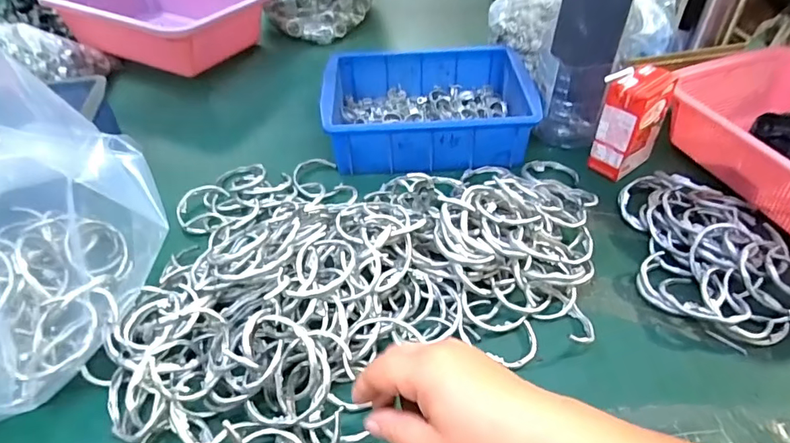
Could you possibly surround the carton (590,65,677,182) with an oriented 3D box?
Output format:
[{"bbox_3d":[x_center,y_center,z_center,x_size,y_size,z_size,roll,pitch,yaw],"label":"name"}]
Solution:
[{"bbox_3d":[0.256,-0.109,0.529,0.074,0.111,0.047,-29,52,-25],"label":"carton"}]

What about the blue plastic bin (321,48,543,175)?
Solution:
[{"bbox_3d":[0.040,-0.138,0.605,0.234,0.083,0.172,0,46,1],"label":"blue plastic bin"}]

